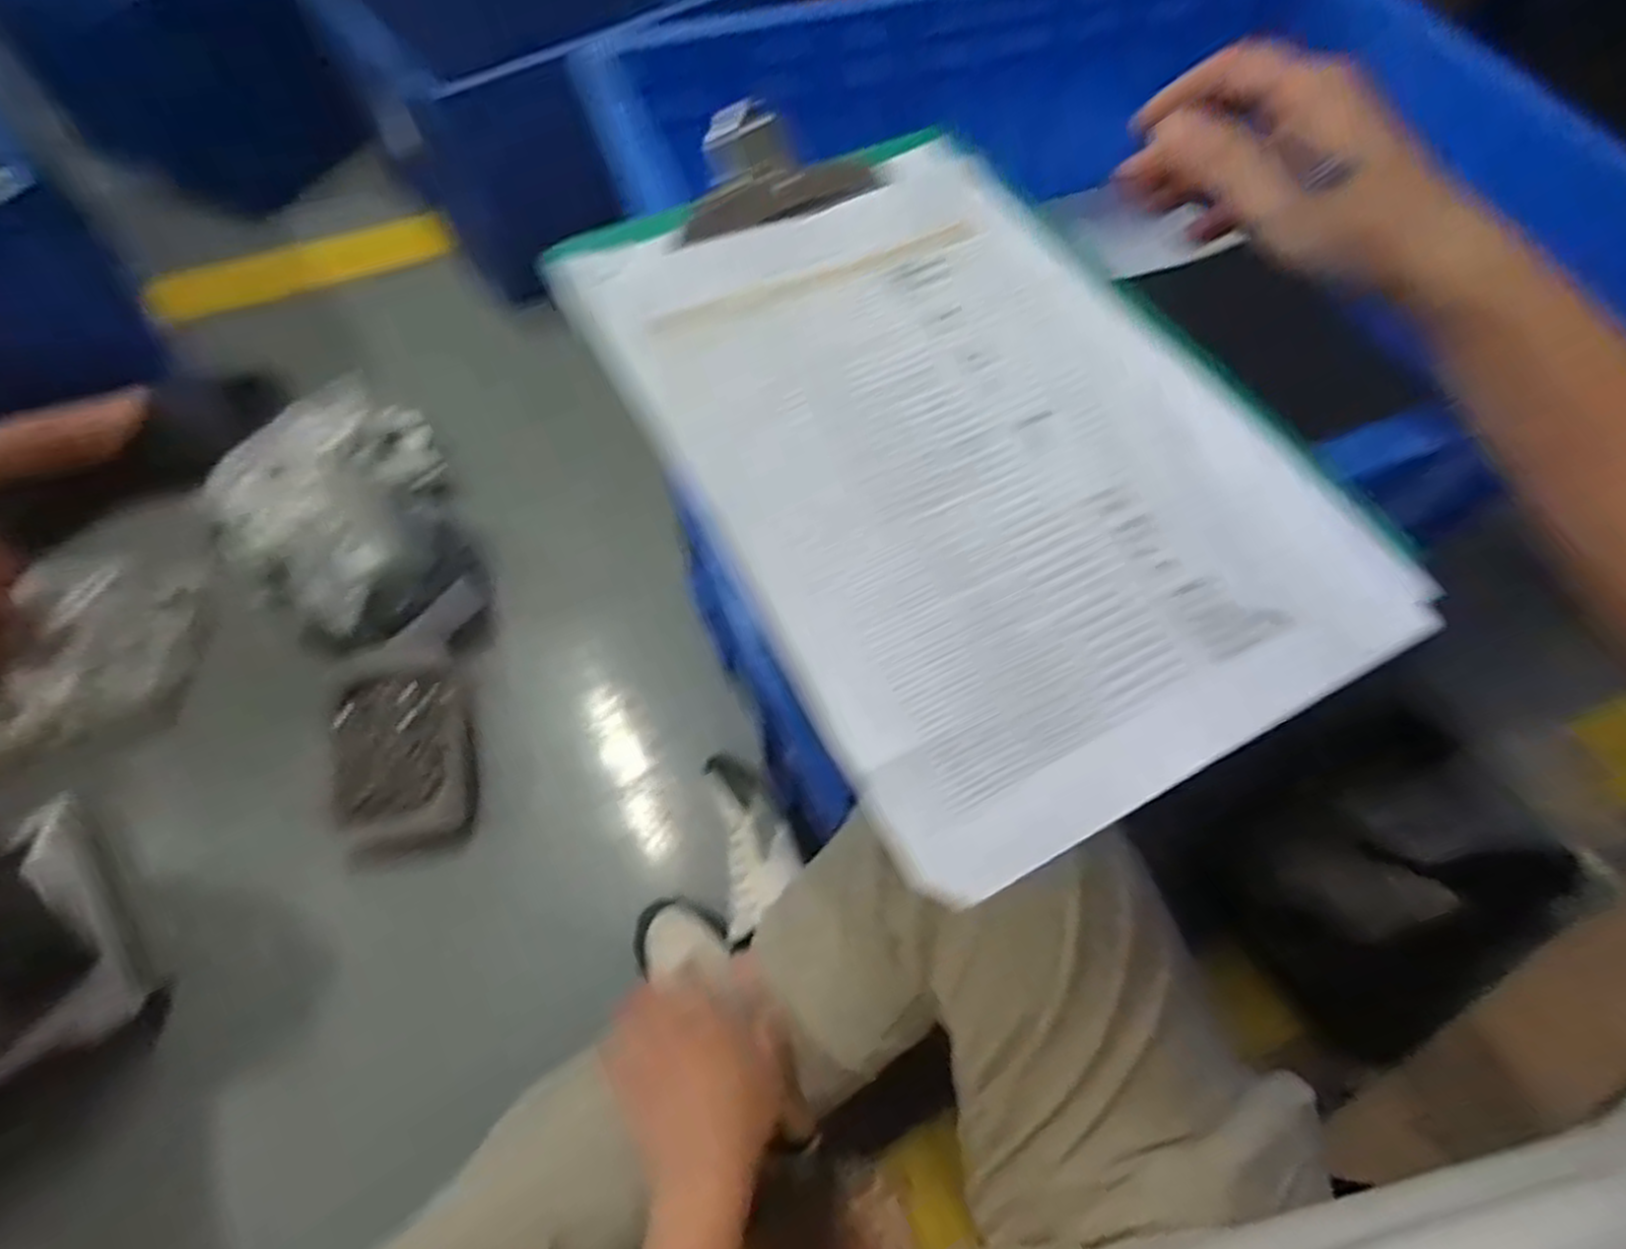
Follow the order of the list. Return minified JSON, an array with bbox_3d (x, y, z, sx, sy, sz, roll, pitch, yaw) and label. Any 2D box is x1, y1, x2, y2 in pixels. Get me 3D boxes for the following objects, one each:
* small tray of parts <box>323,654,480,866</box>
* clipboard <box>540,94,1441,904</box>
[{"bbox_3d":[-0.433,0.134,0.830,0.150,0.064,0.204,-16,64,-12],"label":"small tray of parts"},{"bbox_3d":[0.050,-0.088,0.323,0.215,0.026,0.332,-26,66,-16],"label":"clipboard"}]

